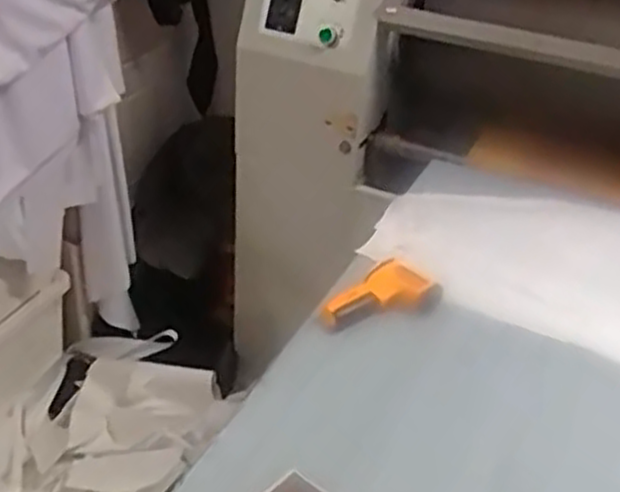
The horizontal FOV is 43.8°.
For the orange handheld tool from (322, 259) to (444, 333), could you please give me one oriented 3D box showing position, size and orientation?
[{"bbox_3d":[0.085,0.069,0.941,0.091,0.040,0.150,31,41,33],"label":"orange handheld tool"}]

